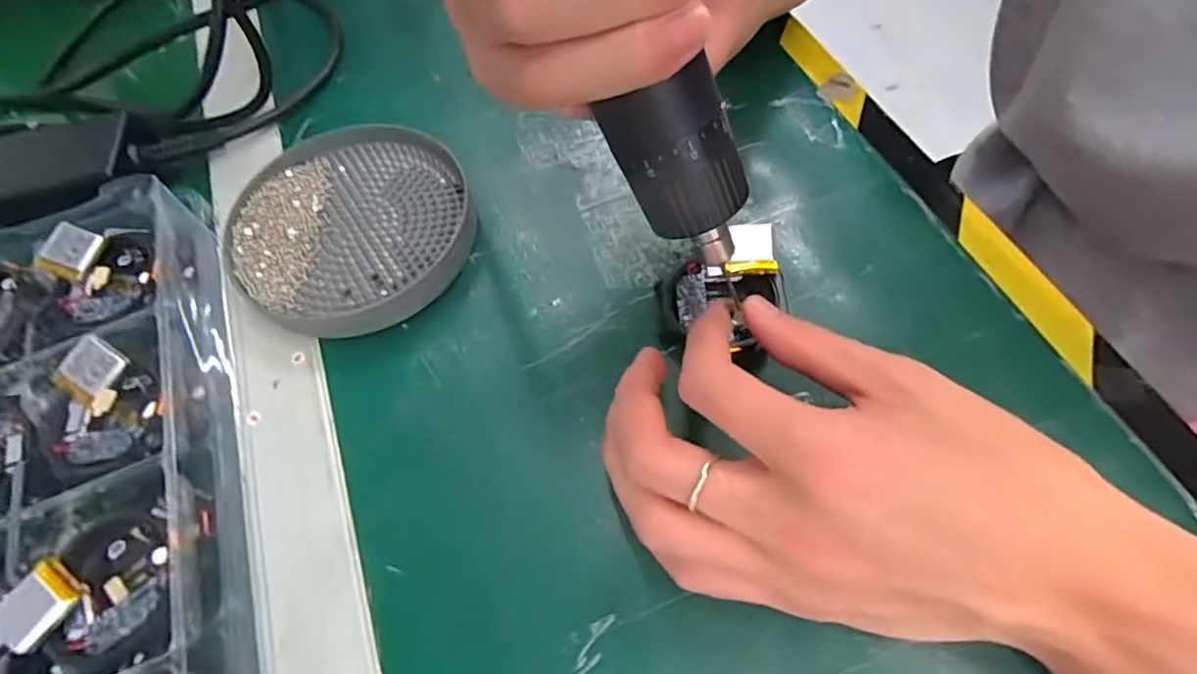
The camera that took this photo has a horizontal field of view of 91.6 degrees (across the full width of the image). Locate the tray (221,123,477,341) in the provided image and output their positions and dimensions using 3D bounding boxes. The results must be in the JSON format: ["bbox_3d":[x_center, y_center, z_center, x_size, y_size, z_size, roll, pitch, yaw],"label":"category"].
[{"bbox_3d":[-0.117,-0.054,0.281,0.110,0.015,0.112,-23,63,-6],"label":"tray"}]

